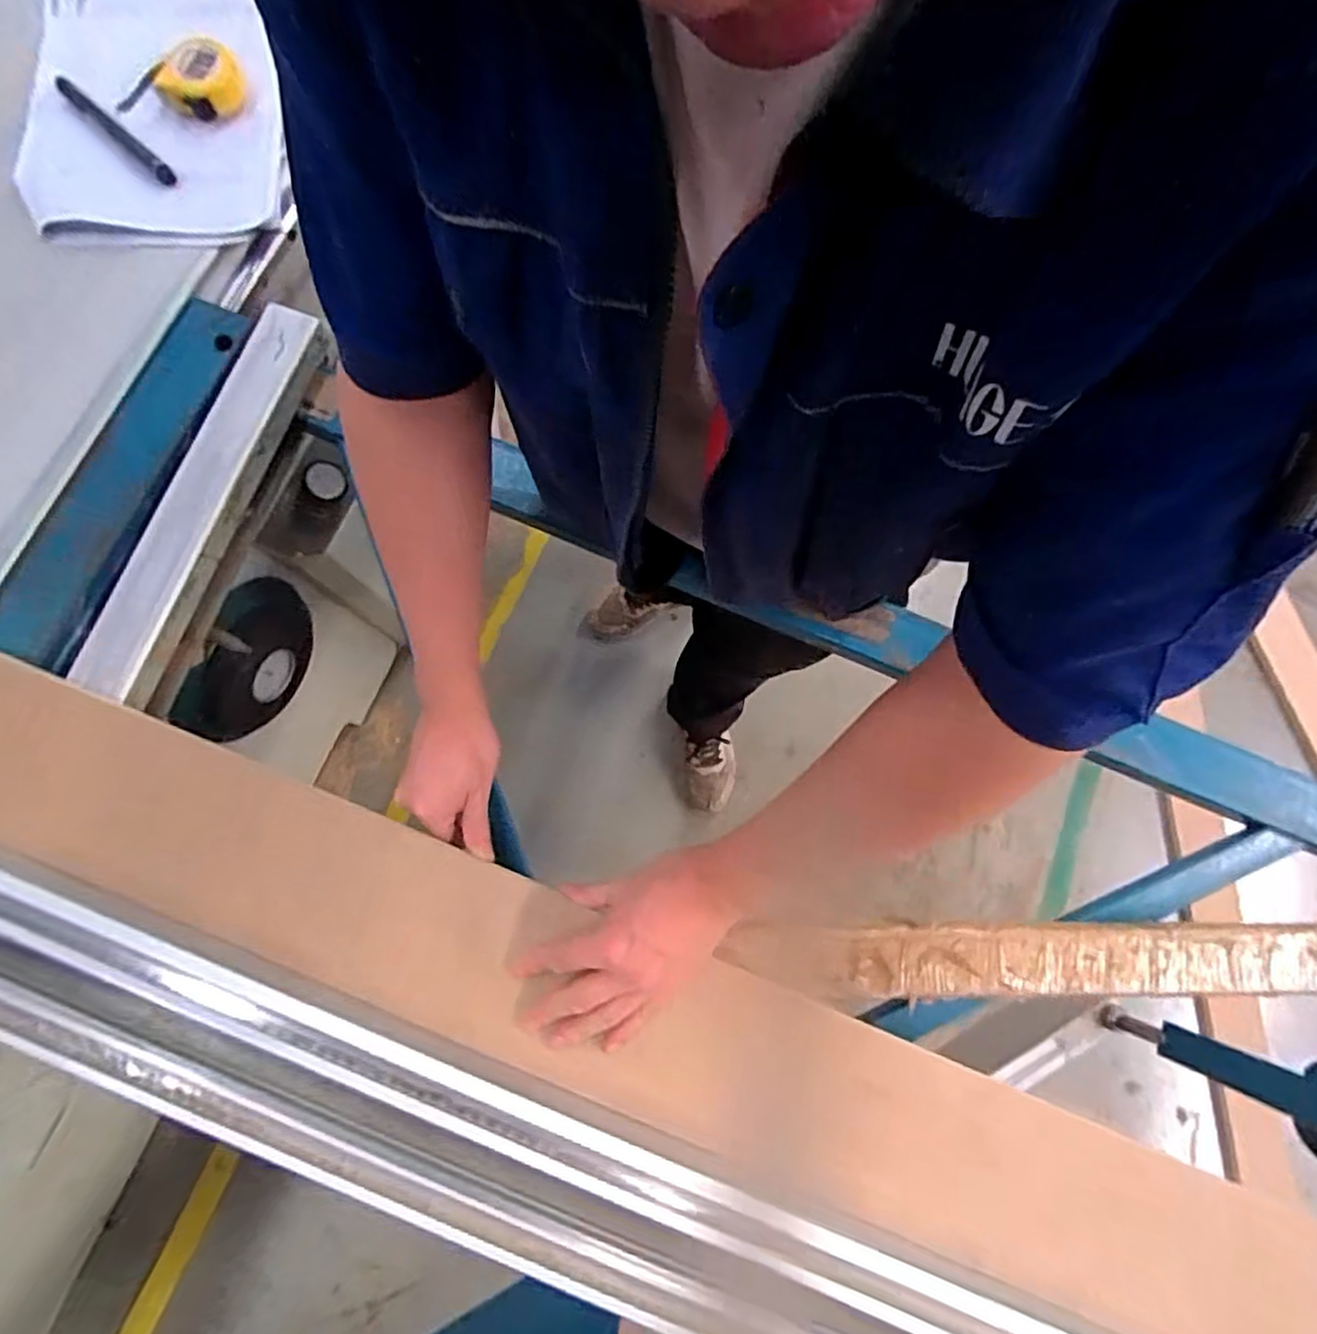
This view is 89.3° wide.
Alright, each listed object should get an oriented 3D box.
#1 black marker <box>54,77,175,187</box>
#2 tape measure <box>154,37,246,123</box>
[{"bbox_3d":[-0.509,-0.501,0.624,0.150,0.016,0.016,41,80,5],"label":"black marker"},{"bbox_3d":[-0.426,-0.550,0.623,0.060,0.029,0.067,31,79,3],"label":"tape measure"}]

